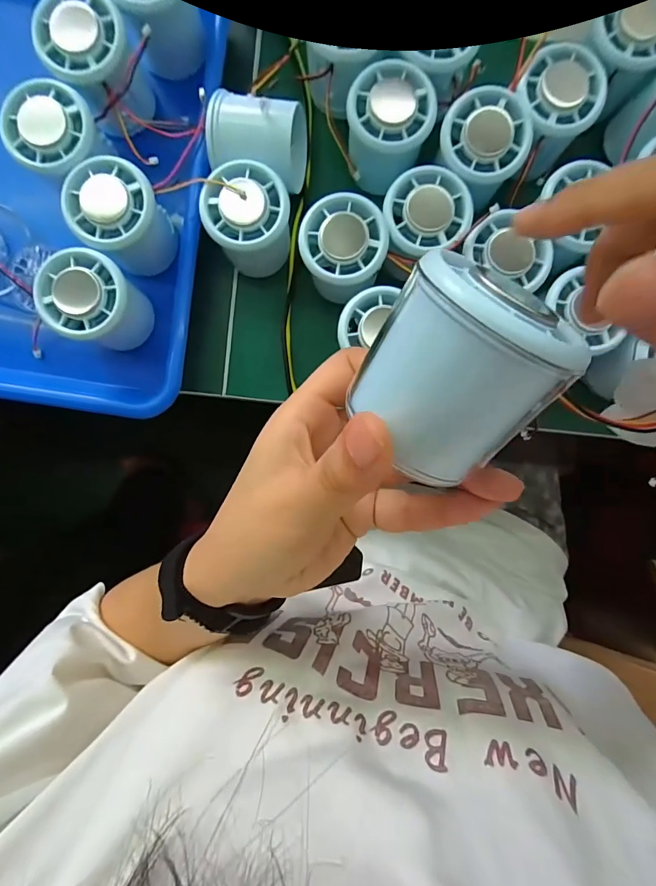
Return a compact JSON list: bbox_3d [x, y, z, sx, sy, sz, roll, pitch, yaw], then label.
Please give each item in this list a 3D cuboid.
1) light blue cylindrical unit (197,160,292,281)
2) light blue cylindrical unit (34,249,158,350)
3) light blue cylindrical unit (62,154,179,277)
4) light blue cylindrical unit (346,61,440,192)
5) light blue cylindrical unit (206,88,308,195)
[{"bbox_3d":[-0.054,-0.152,0.285,0.053,0.059,0.054,0,90,-1],"label":"light blue cylindrical unit"},{"bbox_3d":[-0.156,-0.093,0.280,0.049,0.063,0.053,0,90,-1],"label":"light blue cylindrical unit"},{"bbox_3d":[-0.137,-0.149,0.271,0.055,0.047,0.052,0,90,-1],"label":"light blue cylindrical unit"},{"bbox_3d":[0.041,-0.213,0.274,0.054,0.044,0.055,5,90,-1],"label":"light blue cylindrical unit"},{"bbox_3d":[-0.047,-0.202,0.276,0.063,0.046,0.052,14,90,-1],"label":"light blue cylindrical unit"}]

